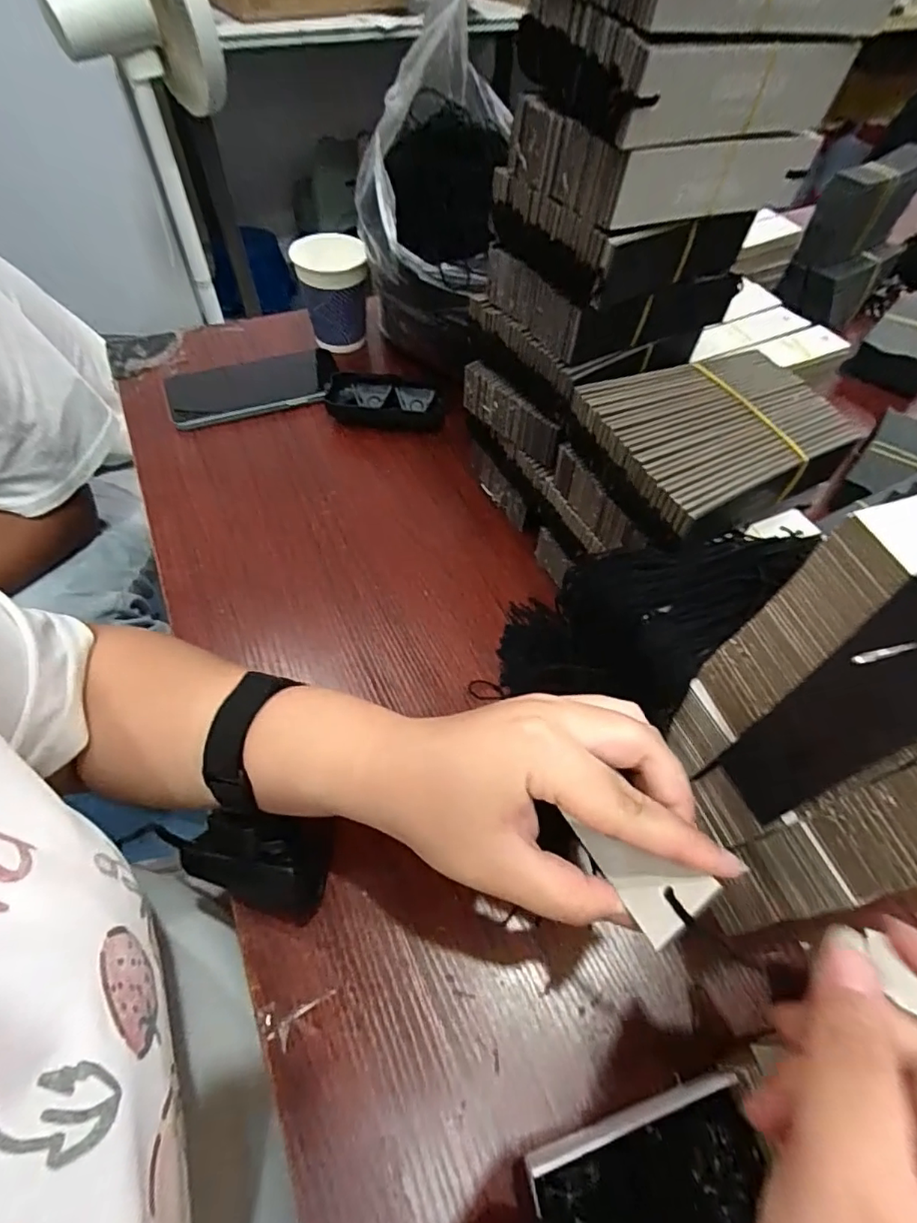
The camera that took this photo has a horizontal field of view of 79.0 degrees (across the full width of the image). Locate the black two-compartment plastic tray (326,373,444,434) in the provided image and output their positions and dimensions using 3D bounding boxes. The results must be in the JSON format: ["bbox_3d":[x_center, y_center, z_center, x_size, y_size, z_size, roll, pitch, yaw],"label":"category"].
[{"bbox_3d":[-0.068,-0.193,0.516,0.107,0.029,0.042,5,55,1],"label":"black two-compartment plastic tray"}]

